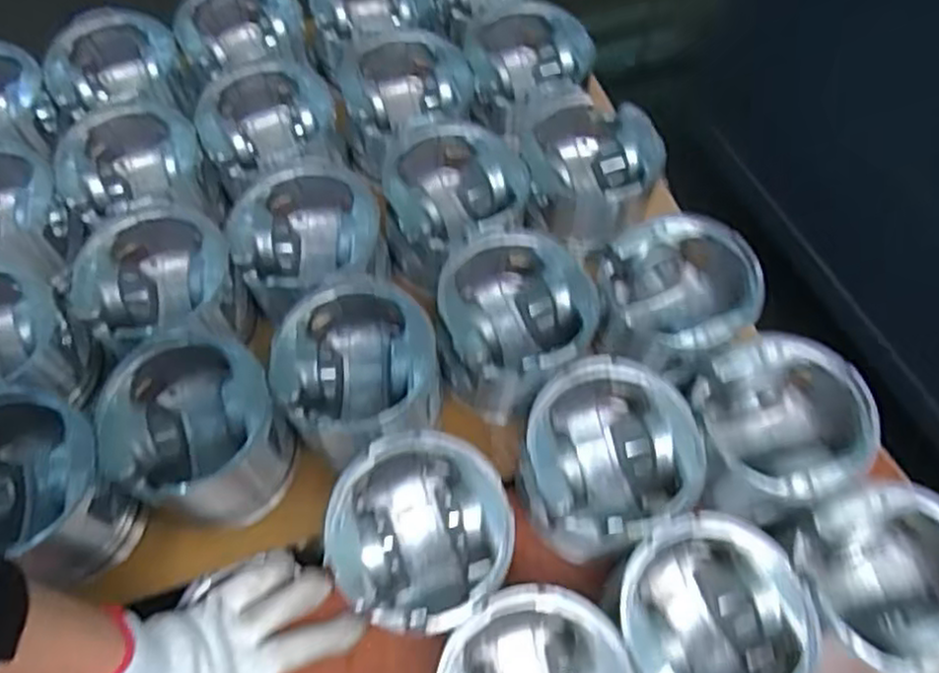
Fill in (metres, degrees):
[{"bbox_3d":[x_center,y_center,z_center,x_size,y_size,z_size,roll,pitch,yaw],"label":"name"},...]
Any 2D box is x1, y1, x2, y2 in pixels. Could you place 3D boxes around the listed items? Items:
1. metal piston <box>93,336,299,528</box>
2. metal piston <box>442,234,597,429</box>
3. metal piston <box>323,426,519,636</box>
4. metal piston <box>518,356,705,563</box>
[{"bbox_3d":[-0.182,0.070,0.505,0.109,0.104,0.109,0,63,0],"label":"metal piston"},{"bbox_3d":[0.032,-0.006,0.531,0.102,0.079,0.111,0,63,0],"label":"metal piston"},{"bbox_3d":[-0.030,0.129,0.465,0.104,0.090,0.109,0,63,0],"label":"metal piston"},{"bbox_3d":[0.090,0.086,0.489,0.103,0.084,0.110,0,63,0],"label":"metal piston"}]

